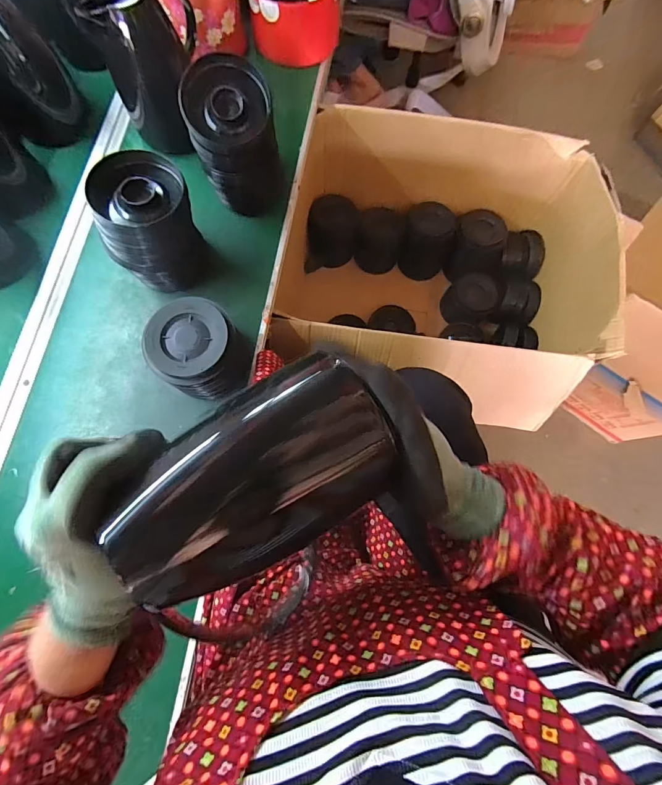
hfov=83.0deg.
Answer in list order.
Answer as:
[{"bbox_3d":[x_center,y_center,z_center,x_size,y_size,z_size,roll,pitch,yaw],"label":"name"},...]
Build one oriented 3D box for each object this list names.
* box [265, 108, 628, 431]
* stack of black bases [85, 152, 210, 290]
[{"bbox_3d":[0.250,-0.258,0.886,0.637,0.377,0.573,6,76,1],"label":"box"},{"bbox_3d":[-0.264,-0.242,0.560,0.133,0.174,0.110,-13,77,-4],"label":"stack of black bases"}]

